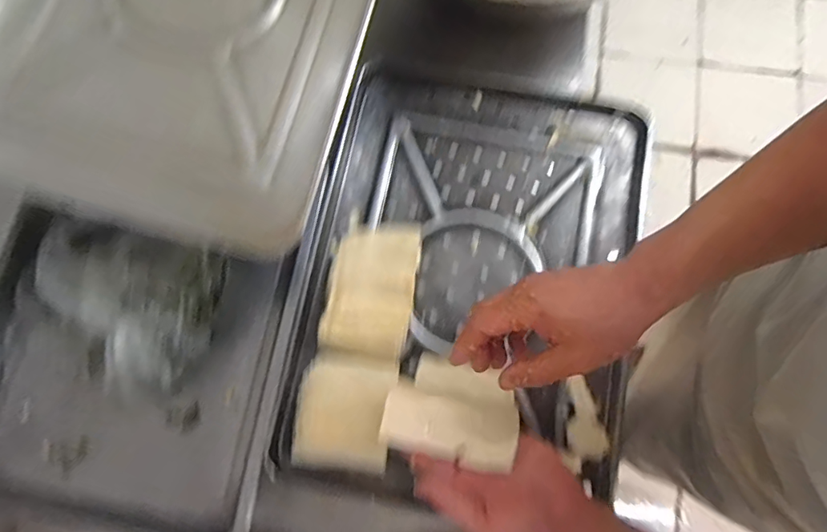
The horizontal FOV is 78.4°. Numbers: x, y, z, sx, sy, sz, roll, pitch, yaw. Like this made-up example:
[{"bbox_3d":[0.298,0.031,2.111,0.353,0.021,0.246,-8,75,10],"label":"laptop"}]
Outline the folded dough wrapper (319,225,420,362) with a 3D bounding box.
[{"bbox_3d":[-0.051,0.028,0.654,0.111,0.041,0.182,8,77,3],"label":"folded dough wrapper"}]

